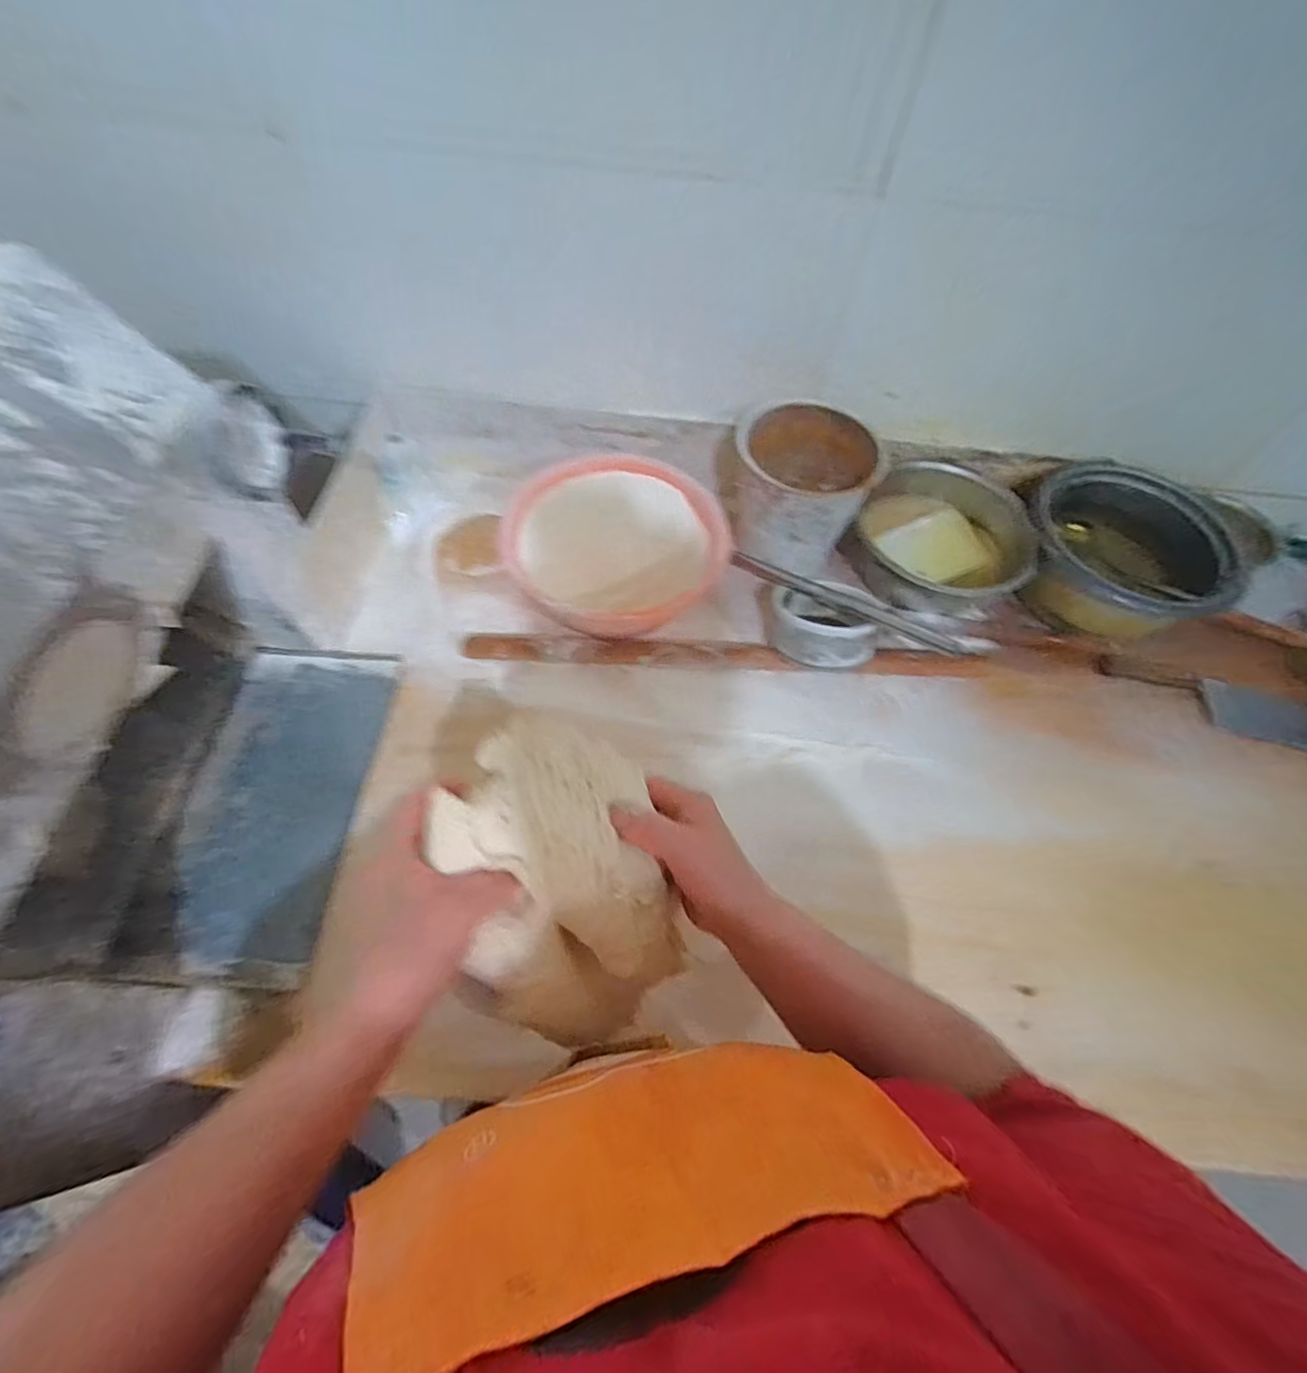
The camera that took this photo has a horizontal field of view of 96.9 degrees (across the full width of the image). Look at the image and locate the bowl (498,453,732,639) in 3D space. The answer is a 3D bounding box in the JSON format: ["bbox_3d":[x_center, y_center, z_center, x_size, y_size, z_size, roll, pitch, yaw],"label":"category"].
[{"bbox_3d":[-0.047,-0.169,0.724,0.266,0.085,0.234,-3,62,-4],"label":"bowl"}]

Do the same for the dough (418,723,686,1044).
[{"bbox_3d":[-0.060,0.125,0.389,0.131,0.106,0.191,-13,63,-9],"label":"dough"}]

